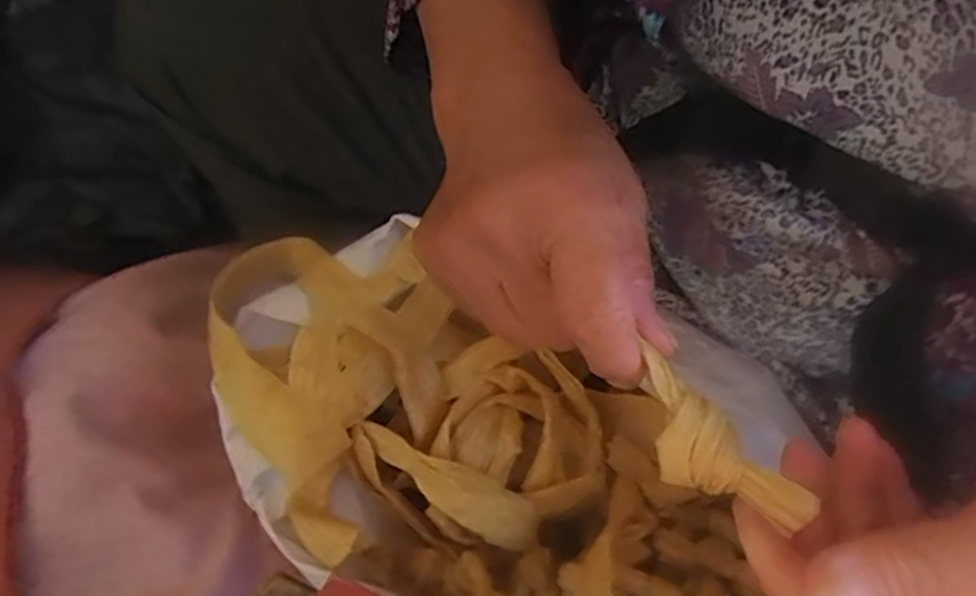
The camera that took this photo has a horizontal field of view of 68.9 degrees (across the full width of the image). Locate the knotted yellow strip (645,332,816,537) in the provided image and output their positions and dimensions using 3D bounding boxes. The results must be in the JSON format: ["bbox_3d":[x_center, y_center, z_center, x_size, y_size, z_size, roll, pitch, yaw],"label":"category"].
[{"bbox_3d":[0.069,0.049,0.225,0.024,0.014,0.063,-38,67,-15],"label":"knotted yellow strip"}]

